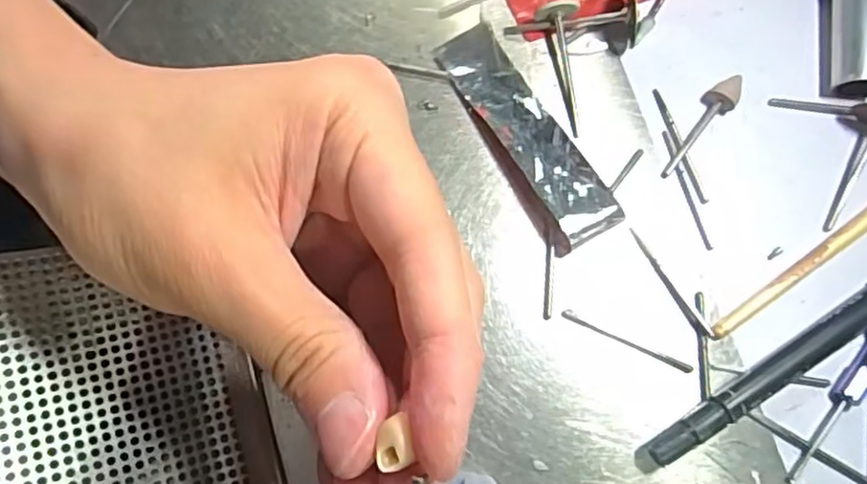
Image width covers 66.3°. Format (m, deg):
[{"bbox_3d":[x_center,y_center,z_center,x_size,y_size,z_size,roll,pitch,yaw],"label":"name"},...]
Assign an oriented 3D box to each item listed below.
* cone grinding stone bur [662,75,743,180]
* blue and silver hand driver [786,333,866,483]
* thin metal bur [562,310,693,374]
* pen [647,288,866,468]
[{"bbox_3d":[0.092,-0.041,0.230,0.010,0.007,0.043,44,81,8],"label":"cone grinding stone bur"},{"bbox_3d":[0.129,0.049,0.209,0.009,0.007,0.060,41,81,8],"label":"blue and silver hand driver"},{"bbox_3d":[0.063,0.032,0.213,0.044,0.004,0.004,24,79,5],"label":"thin metal bur"},{"bbox_3d":[0.127,0.030,0.211,0.140,0.011,0.013,-30,79,-6],"label":"pen"}]

